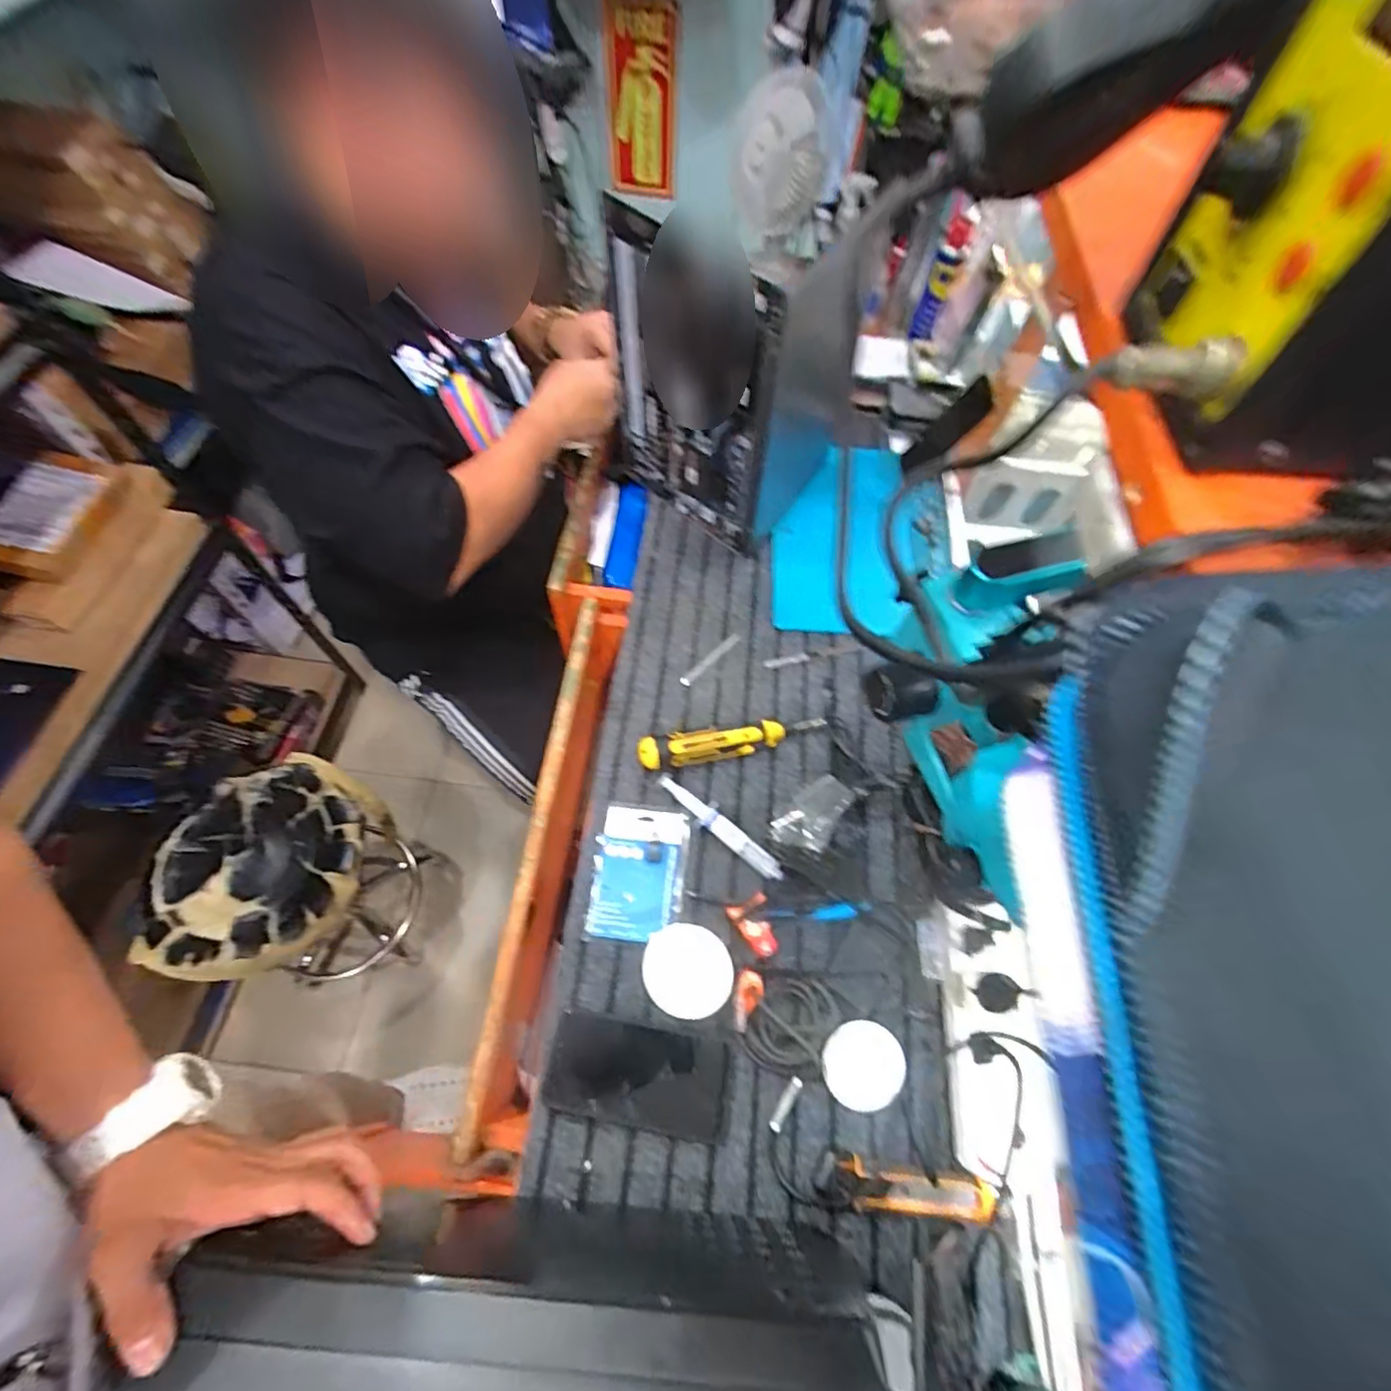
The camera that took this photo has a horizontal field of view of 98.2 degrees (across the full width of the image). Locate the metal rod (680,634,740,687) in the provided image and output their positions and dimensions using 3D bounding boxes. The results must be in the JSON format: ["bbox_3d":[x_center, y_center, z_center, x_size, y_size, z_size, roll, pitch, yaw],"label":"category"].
[{"bbox_3d":[0.019,-0.046,0.743,0.012,0.004,0.103,38,66,18],"label":"metal rod"}]

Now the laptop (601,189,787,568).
[{"bbox_3d":[-0.021,-0.351,0.711,0.040,0.331,0.265,-36,67,-20],"label":"laptop"}]

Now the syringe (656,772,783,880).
[{"bbox_3d":[0.026,0.137,0.638,0.159,0.019,0.030,37,66,18],"label":"syringe"}]

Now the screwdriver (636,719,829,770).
[{"bbox_3d":[0.043,0.050,0.673,0.211,0.041,0.031,-12,62,-8],"label":"screwdriver"}]

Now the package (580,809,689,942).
[{"bbox_3d":[-0.057,0.181,0.615,0.091,0.017,0.131,5,61,1],"label":"package"}]

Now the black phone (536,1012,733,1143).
[{"bbox_3d":[-0.051,0.339,0.537,0.155,0.007,0.078,9,61,4],"label":"black phone"}]

